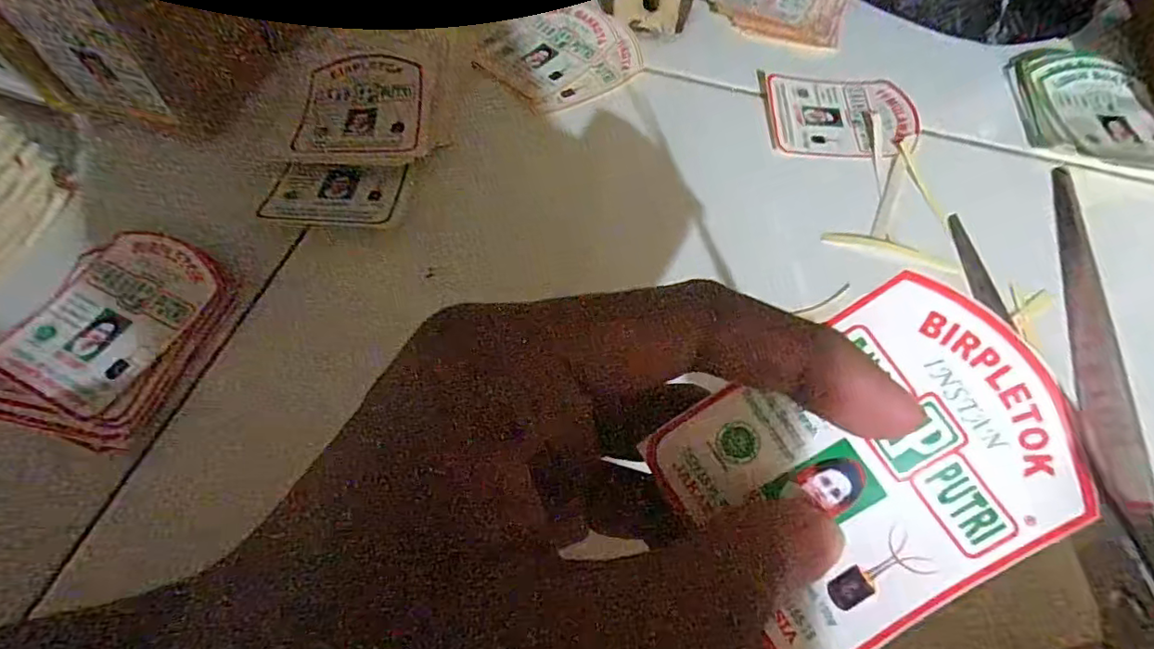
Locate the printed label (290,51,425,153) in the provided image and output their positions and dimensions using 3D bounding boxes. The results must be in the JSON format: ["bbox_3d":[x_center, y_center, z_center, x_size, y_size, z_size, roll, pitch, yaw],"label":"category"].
[{"bbox_3d":[-0.100,-0.103,0.267,0.052,0.006,0.067,-1,60,-2],"label":"printed label"}]

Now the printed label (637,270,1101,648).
[{"bbox_3d":[0.056,0.028,0.109,0.070,0.008,0.055,-37,82,11],"label":"printed label"}]

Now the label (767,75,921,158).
[{"bbox_3d":[0.132,-0.105,0.283,0.068,0.006,0.053,-1,60,-2],"label":"label"}]

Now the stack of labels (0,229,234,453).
[{"bbox_3d":[-0.169,0.001,0.205,0.060,0.013,0.078,12,61,5],"label":"stack of labels"}]

